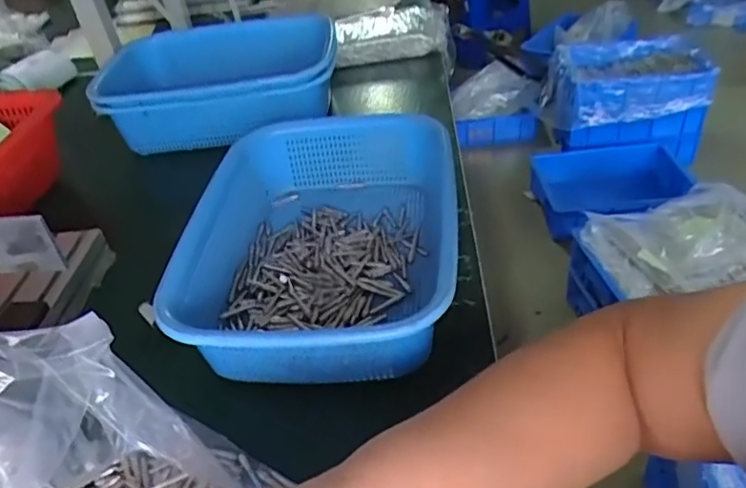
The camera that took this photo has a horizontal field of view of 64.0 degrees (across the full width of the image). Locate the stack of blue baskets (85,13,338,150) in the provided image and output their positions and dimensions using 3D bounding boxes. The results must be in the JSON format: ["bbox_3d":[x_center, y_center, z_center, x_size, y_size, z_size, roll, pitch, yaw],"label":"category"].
[{"bbox_3d":[-0.196,-0.215,0.770,0.293,0.074,0.200,-11,38,-6],"label":"stack of blue baskets"}]

